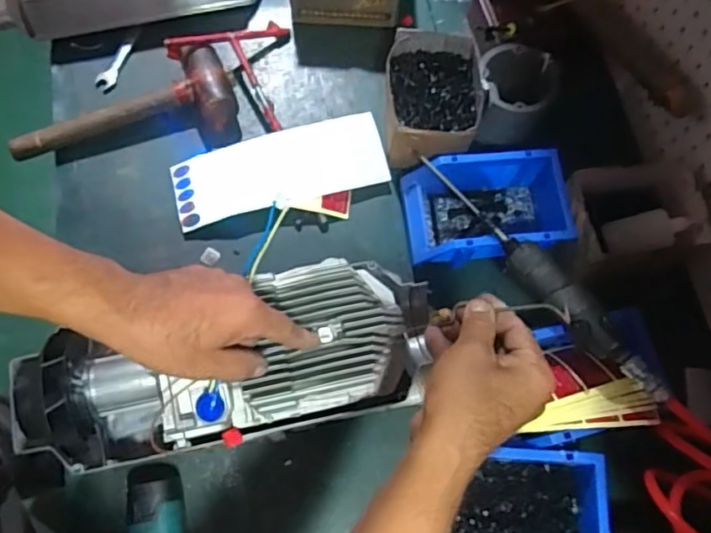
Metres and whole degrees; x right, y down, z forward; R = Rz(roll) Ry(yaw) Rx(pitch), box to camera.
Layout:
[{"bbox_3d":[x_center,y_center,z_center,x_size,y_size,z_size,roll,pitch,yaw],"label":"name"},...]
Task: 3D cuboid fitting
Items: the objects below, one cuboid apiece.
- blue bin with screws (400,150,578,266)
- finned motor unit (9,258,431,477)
[{"bbox_3d":[0.156,-0.066,0.712,0.194,0.076,0.119,-5,72,-4],"label":"blue bin with screws"},{"bbox_3d":[-0.112,0.094,0.544,0.361,0.122,0.122,-15,73,-3],"label":"finned motor unit"}]

